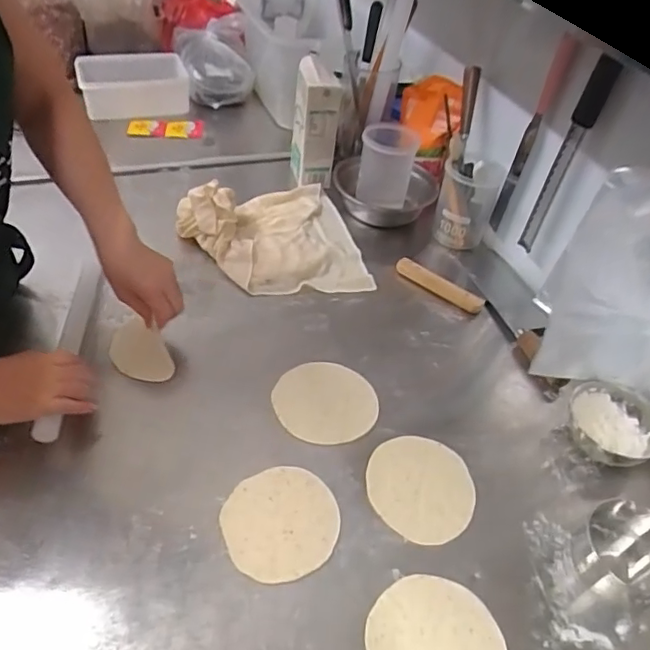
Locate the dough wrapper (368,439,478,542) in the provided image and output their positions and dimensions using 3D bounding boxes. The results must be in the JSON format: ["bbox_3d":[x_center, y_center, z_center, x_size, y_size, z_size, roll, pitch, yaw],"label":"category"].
[{"bbox_3d":[0.106,0.182,0.637,0.115,0.009,0.122,1,51,-2],"label":"dough wrapper"}]

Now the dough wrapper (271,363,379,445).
[{"bbox_3d":[0.000,0.095,0.711,0.127,0.011,0.120,2,43,1],"label":"dough wrapper"}]

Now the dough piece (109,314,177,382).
[{"bbox_3d":[-0.240,0.035,0.729,0.109,0.016,0.062,31,77,24],"label":"dough piece"}]

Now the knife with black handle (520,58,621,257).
[{"bbox_3d":[0.333,-0.223,0.783,0.033,0.275,0.026,29,50,21],"label":"knife with black handle"}]

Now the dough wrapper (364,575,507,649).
[{"bbox_3d":[0.103,0.296,0.525,0.124,0.007,0.120,13,43,9],"label":"dough wrapper"}]

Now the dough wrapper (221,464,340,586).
[{"bbox_3d":[-0.045,0.206,0.596,0.120,0.006,0.113,4,45,-4],"label":"dough wrapper"}]

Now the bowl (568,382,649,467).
[{"bbox_3d":[0.351,0.126,0.689,0.103,0.051,0.097,20,45,11],"label":"bowl"}]

